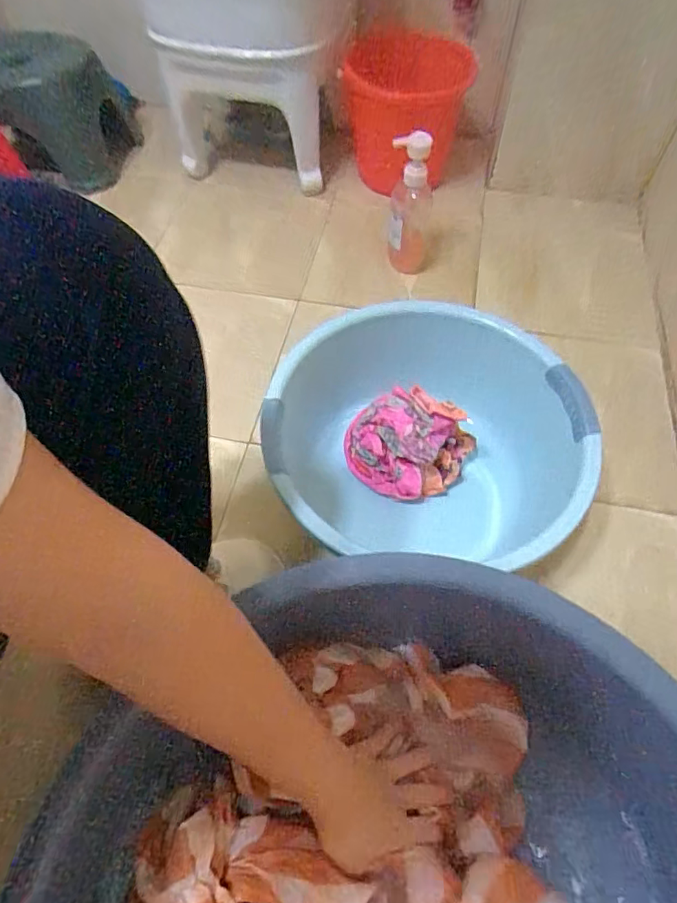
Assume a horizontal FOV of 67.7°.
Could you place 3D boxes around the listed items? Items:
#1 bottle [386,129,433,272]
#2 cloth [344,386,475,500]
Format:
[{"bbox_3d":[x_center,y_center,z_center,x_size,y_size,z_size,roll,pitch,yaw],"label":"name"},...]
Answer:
[{"bbox_3d":[0.118,-0.401,0.861,0.072,0.252,0.084,5,61,7],"label":"bottle"},{"bbox_3d":[0.085,-0.011,0.639,0.145,0.107,0.102,22,64,16],"label":"cloth"}]

